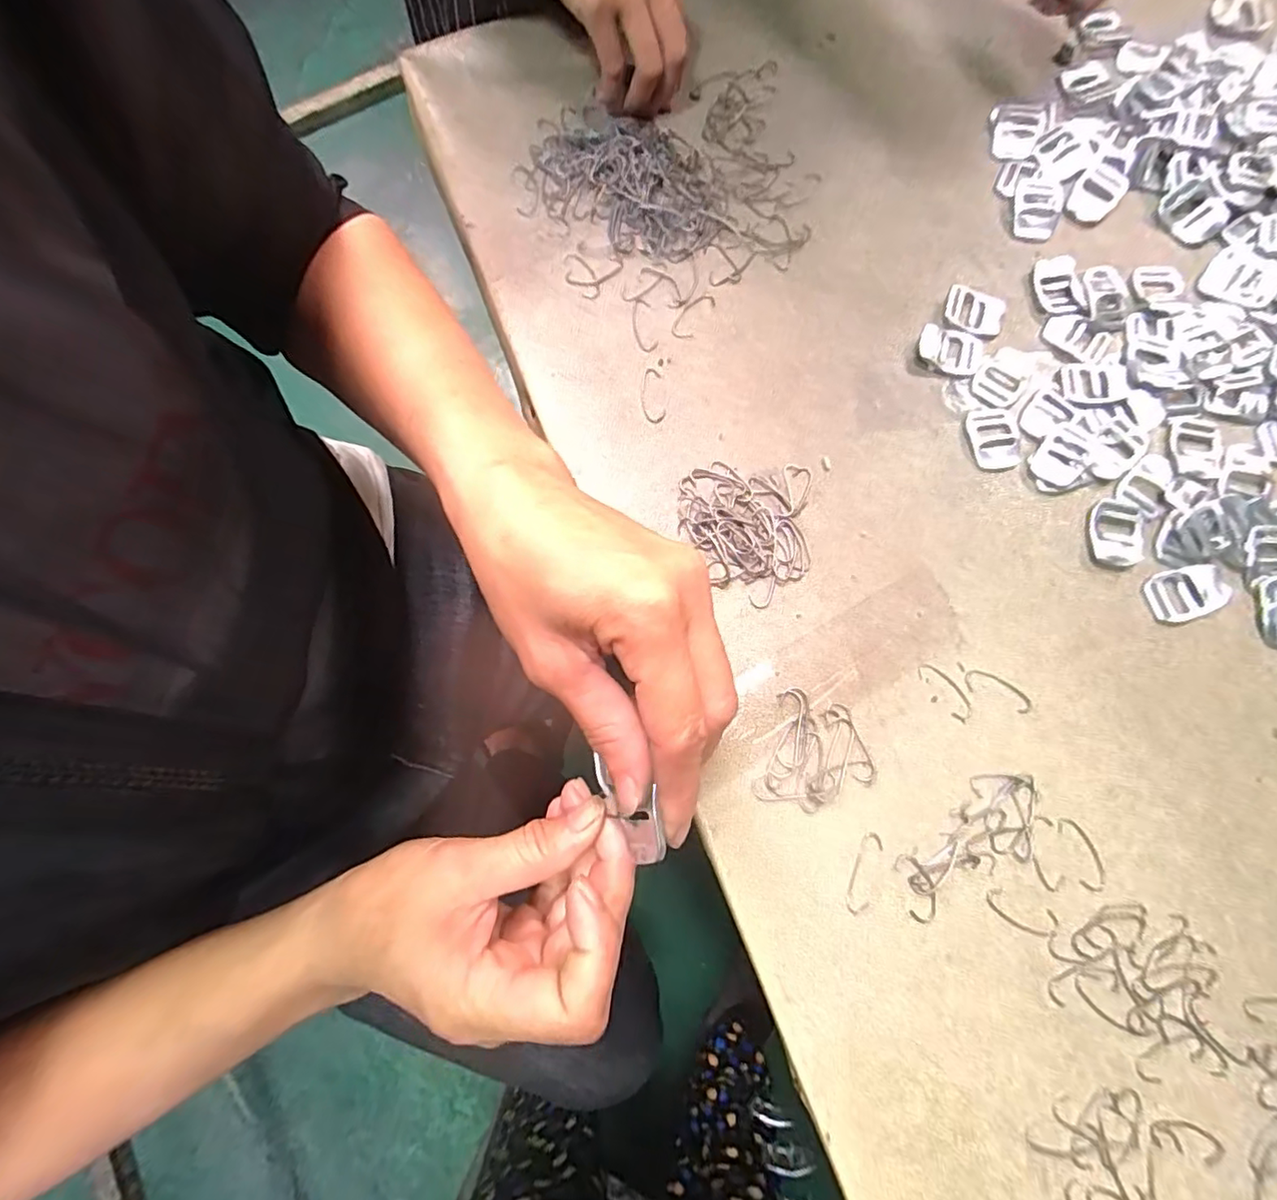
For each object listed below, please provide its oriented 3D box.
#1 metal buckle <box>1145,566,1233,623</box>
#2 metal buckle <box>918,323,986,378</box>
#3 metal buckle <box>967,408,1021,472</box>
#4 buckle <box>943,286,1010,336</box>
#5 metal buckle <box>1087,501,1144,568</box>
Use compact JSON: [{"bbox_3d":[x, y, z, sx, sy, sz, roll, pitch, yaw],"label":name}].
[{"bbox_3d":[0.308,-0.003,0.330,0.042,0.004,0.028,-13,78,-2],"label":"metal buckle"},{"bbox_3d":[0.192,-0.154,0.363,0.038,0.005,0.027,19,79,5],"label":"metal buckle"},{"bbox_3d":[0.211,-0.096,0.351,0.027,0.004,0.039,-6,78,0],"label":"metal buckle"},{"bbox_3d":[0.210,-0.180,0.370,0.038,0.005,0.028,15,79,4],"label":"buckle"},{"bbox_3d":[0.274,-0.039,0.338,0.028,0.004,0.037,8,78,3],"label":"metal buckle"}]

